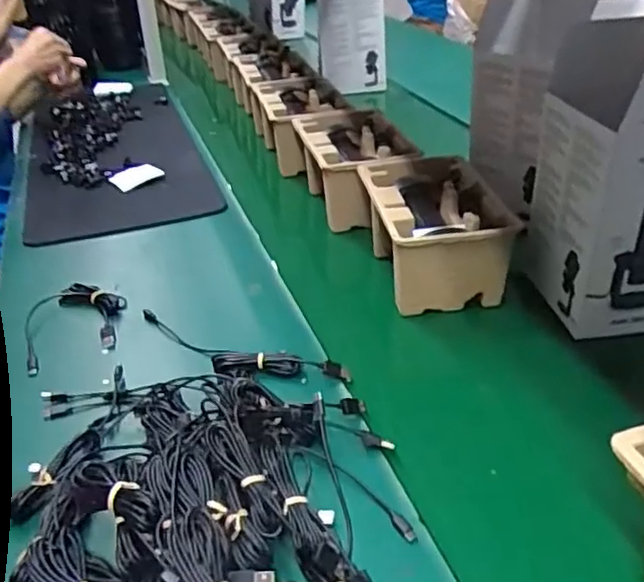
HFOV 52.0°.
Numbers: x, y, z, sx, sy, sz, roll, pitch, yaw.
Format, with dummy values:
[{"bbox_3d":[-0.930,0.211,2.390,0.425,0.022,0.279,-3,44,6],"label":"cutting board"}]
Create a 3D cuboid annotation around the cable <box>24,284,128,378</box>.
[{"bbox_3d":[-0.279,0.038,0.757,0.113,0.022,0.141,-14,34,-18],"label":"cable"}]

